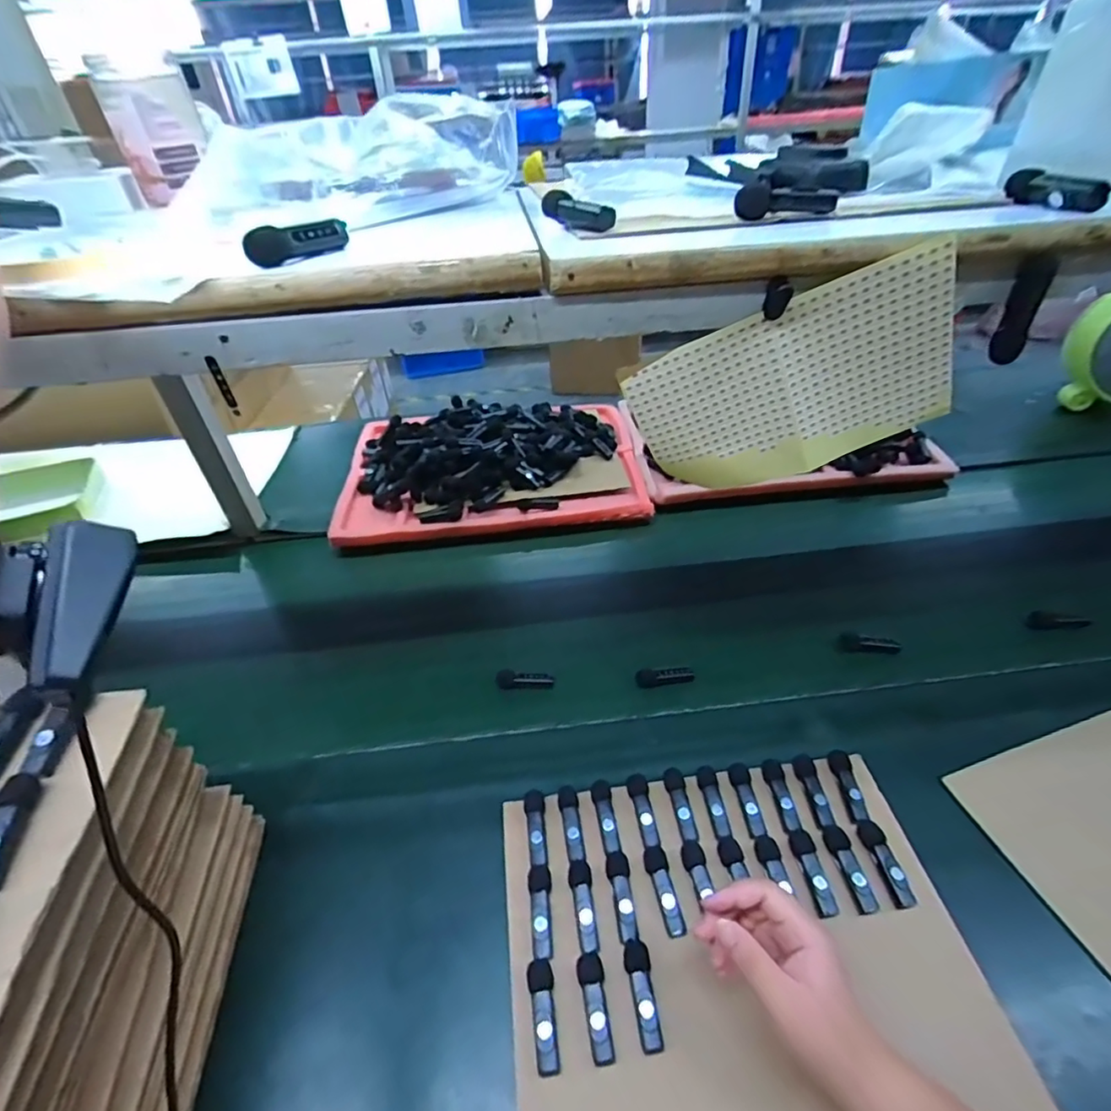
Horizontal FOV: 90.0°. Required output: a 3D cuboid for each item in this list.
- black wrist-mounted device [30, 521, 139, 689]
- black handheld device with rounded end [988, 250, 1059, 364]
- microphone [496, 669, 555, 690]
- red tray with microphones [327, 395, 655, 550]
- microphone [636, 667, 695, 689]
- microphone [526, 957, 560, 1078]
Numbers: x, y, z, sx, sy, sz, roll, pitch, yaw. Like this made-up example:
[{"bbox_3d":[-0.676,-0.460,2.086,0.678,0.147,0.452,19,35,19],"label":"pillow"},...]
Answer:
[{"bbox_3d":[-0.195,0.020,0.228,0.017,0.023,0.068,-2,69,2],"label":"black wrist-mounted device"},{"bbox_3d":[0.295,-0.155,0.351,0.020,0.067,0.020,23,46,29],"label":"black handheld device with rounded end"},{"bbox_3d":[-0.035,0.143,0.641,0.064,0.017,0.019,-5,39,-2],"label":"microphone"},{"bbox_3d":[-0.113,-0.167,0.959,0.498,0.083,0.336,-6,39,-4],"label":"red tray with microphones"},{"bbox_3d":[0.126,0.139,0.638,0.064,0.018,0.020,-3,39,0],"label":"microphone"},{"bbox_3d":[-0.008,0.334,0.405,0.019,0.009,0.066,-9,39,-7],"label":"microphone"}]

